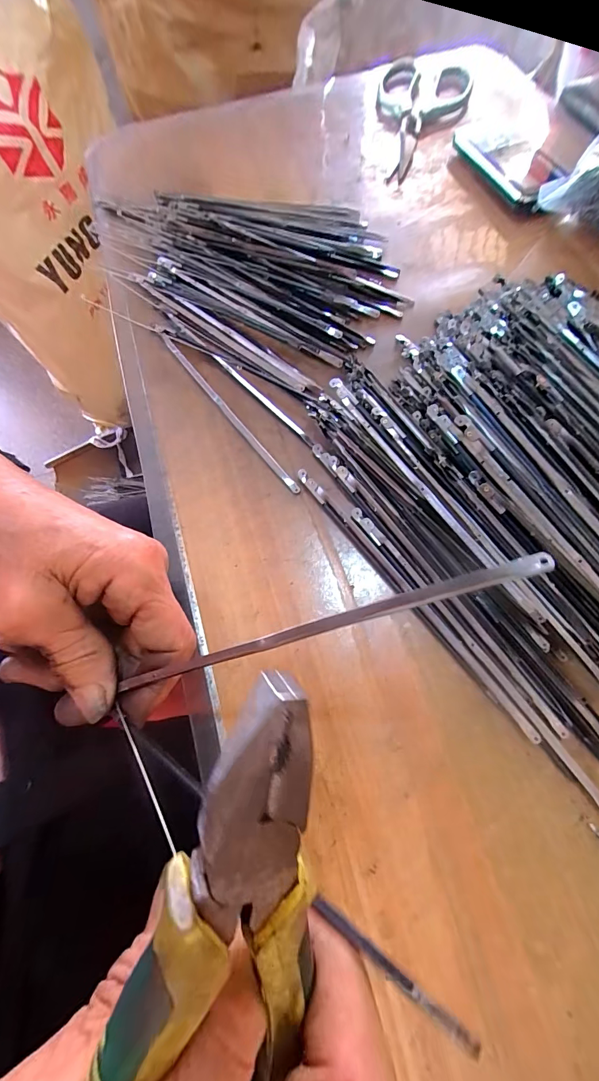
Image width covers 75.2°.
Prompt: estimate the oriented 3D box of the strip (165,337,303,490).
[{"bbox_3d":[-0.054,-0.095,0.277,0.007,0.005,0.170,-36,71,-11],"label":"strip"}]

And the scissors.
[{"bbox_3d":[0.124,-0.439,0.402,0.094,0.014,0.215,10,69,7],"label":"scissors"}]

